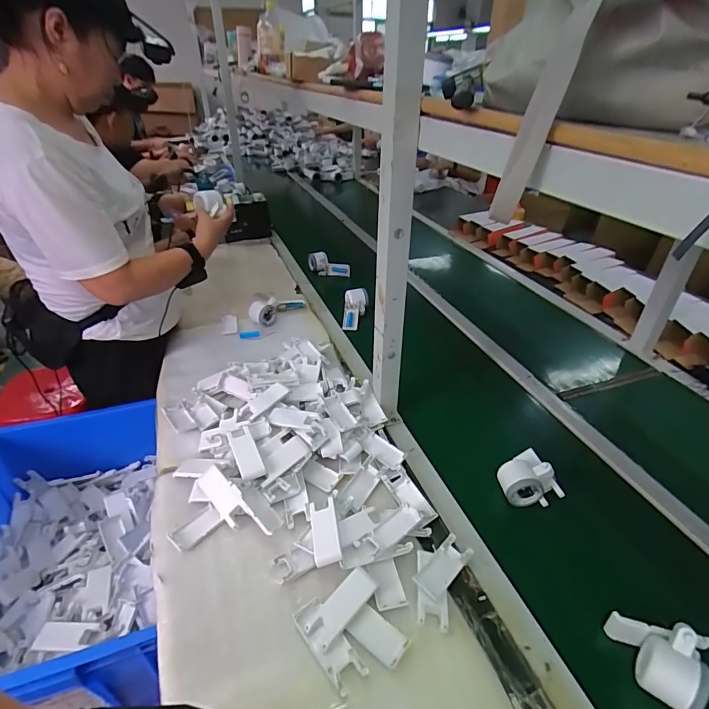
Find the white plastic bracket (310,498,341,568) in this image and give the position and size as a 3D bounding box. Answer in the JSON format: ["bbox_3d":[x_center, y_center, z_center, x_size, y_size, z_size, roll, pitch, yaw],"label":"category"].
[{"bbox_3d":[-0.043,0.258,0.610,0.037,0.022,0.096,-5,35,-8],"label":"white plastic bracket"}]

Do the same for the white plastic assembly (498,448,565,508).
[{"bbox_3d":[0.286,0.201,0.694,0.091,0.058,0.068,1,34,2],"label":"white plastic assembly"}]

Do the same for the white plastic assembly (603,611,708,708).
[{"bbox_3d":[0.352,0.347,0.478,0.097,0.058,0.080,12,36,17],"label":"white plastic assembly"}]

